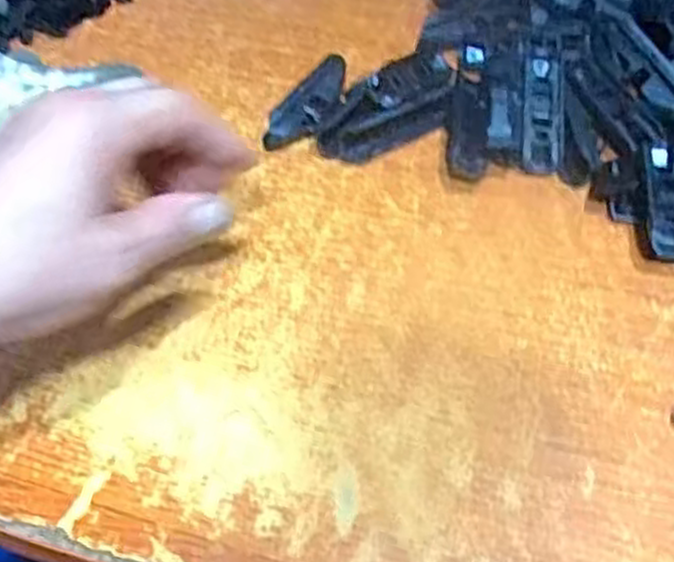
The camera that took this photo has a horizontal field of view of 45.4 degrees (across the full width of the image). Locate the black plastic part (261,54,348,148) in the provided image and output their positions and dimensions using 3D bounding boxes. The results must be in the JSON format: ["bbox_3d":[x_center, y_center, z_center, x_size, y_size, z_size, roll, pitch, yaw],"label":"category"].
[{"bbox_3d":[-0.014,-0.099,0.445,0.019,0.017,0.071,22,56,20],"label":"black plastic part"}]

